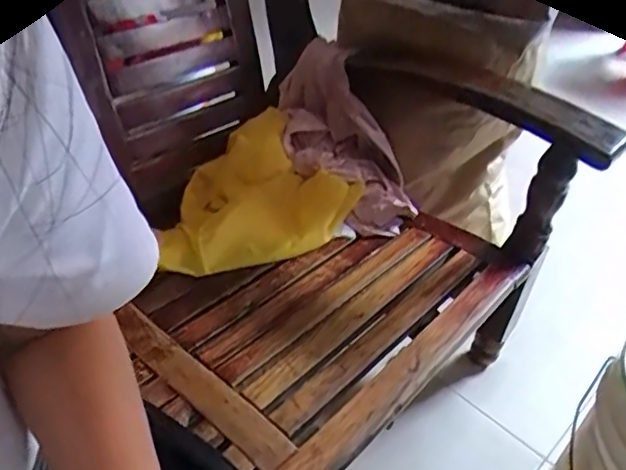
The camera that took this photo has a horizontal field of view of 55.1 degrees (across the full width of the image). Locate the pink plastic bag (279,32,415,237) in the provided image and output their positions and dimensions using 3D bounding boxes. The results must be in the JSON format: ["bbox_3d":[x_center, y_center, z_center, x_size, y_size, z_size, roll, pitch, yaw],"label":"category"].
[{"bbox_3d":[0.045,-0.158,1.005,0.168,0.106,0.363,-17,72,-26],"label":"pink plastic bag"}]

